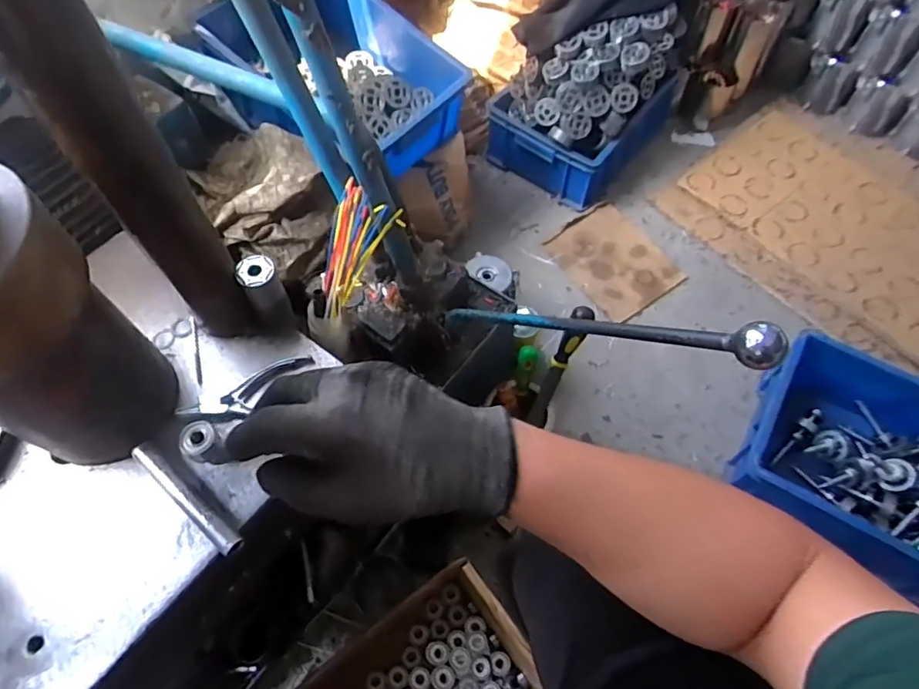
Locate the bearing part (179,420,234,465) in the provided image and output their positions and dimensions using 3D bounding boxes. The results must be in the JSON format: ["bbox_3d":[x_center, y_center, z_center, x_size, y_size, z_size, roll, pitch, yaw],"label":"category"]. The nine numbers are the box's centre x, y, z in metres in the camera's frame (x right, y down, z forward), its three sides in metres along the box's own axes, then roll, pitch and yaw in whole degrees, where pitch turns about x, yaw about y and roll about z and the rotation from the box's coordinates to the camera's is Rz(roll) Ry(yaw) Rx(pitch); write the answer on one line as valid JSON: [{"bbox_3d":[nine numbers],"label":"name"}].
[{"bbox_3d":[-0.231,0.084,0.500,0.031,0.009,0.031,-27,63,-14],"label":"bearing part"}]

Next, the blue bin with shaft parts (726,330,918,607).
[{"bbox_3d":[0.670,0.191,0.897,0.380,0.112,0.297,27,64,15],"label":"blue bin with shaft parts"}]

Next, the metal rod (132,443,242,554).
[{"bbox_3d":[-0.246,0.140,0.508,0.137,0.022,0.018,35,67,19],"label":"metal rod"}]

